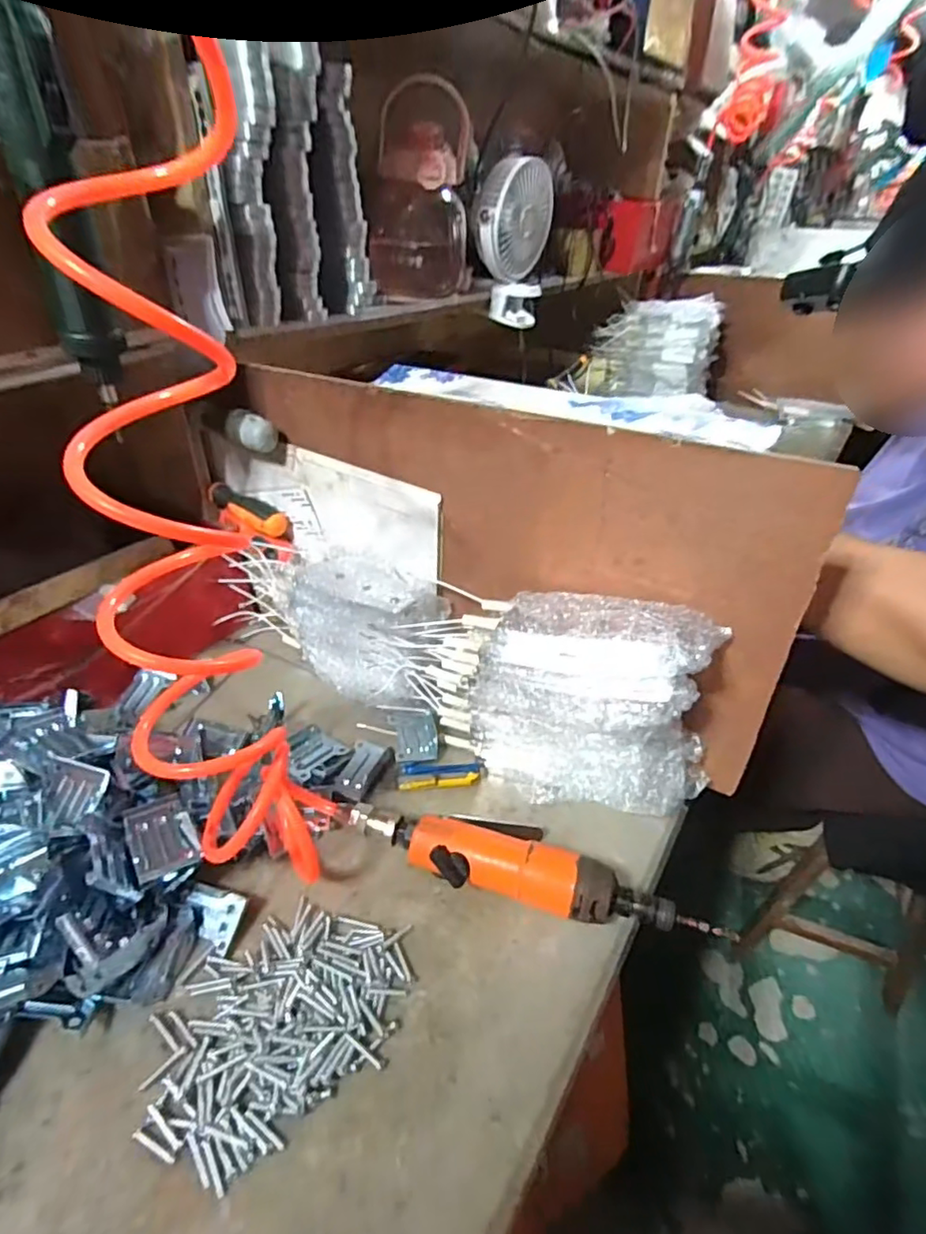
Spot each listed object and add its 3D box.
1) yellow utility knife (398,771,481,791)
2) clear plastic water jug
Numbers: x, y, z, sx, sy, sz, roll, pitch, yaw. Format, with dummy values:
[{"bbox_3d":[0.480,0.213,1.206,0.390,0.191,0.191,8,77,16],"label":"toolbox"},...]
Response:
[{"bbox_3d":[-0.019,0.135,0.489,0.065,0.008,0.010,-4,36,-7],"label":"yellow utility knife"},{"bbox_3d":[-0.055,-0.527,0.748,0.127,0.213,0.098,-2,36,-4],"label":"clear plastic water jug"}]

